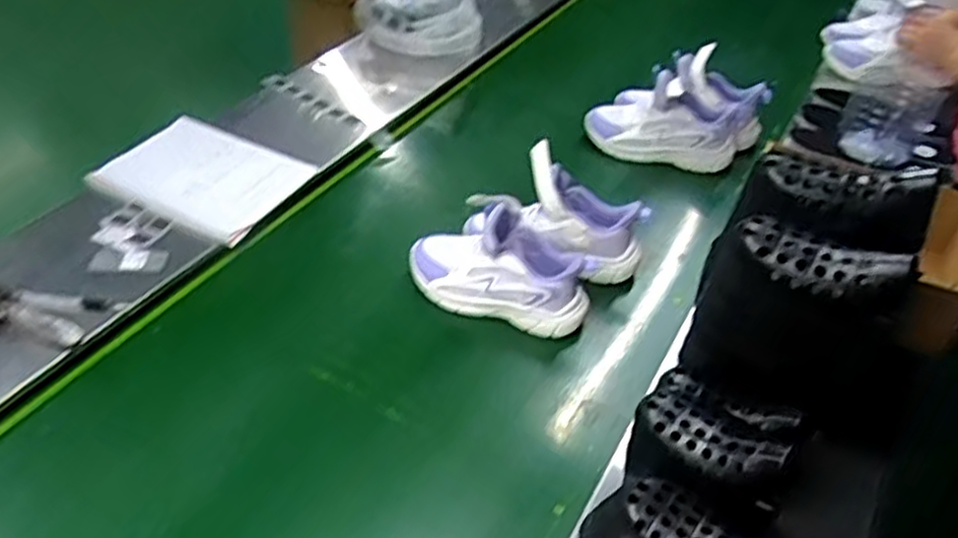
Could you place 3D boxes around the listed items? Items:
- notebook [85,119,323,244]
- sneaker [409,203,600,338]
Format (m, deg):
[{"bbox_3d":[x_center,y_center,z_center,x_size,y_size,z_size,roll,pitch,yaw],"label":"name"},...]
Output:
[{"bbox_3d":[-0.387,-0.137,1.026,0.241,0.024,0.201,22,47,15],"label":"notebook"},{"bbox_3d":[0.025,-0.008,0.869,0.224,0.120,0.083,13,46,7],"label":"sneaker"}]

